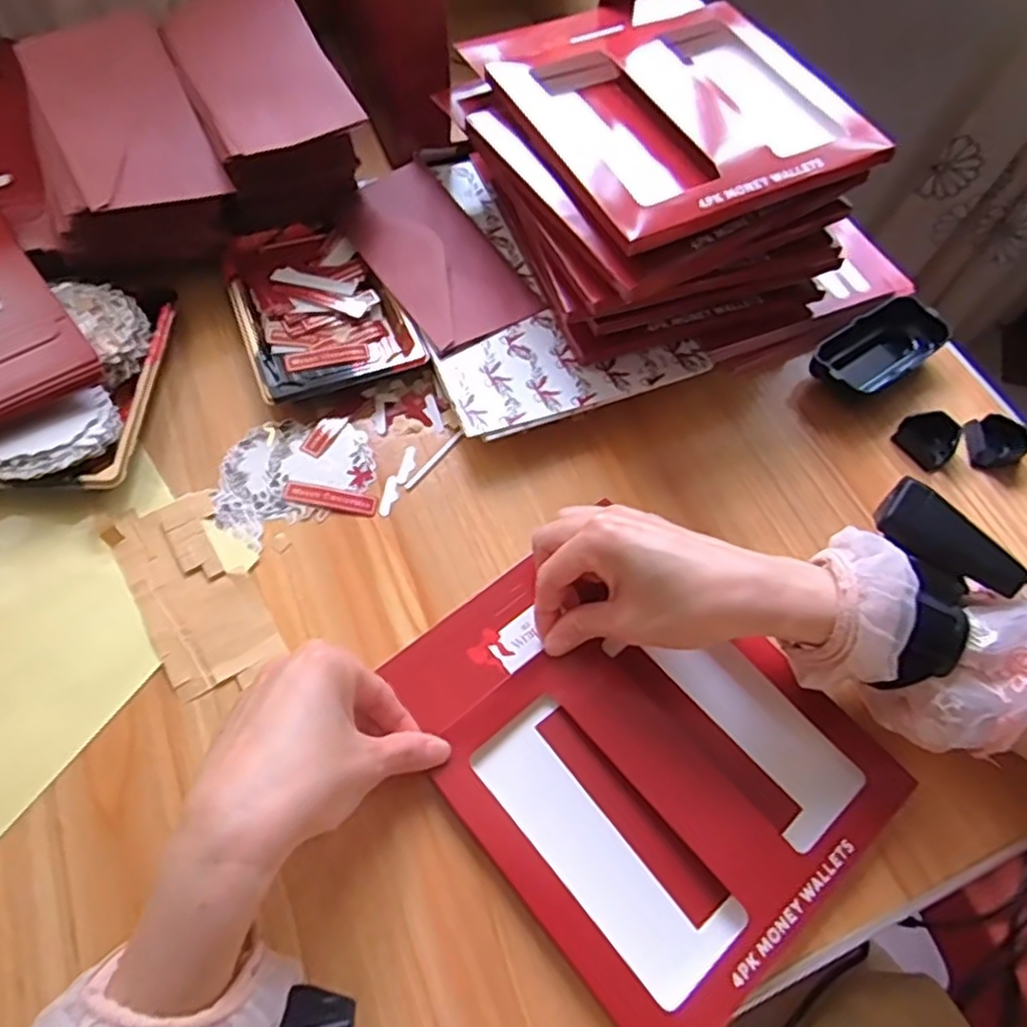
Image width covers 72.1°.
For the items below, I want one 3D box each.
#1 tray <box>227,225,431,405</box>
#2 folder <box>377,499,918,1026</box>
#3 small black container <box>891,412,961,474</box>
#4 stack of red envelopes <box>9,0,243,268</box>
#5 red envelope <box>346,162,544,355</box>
[{"bbox_3d":[-0.142,-0.148,0.516,0.111,0.030,0.149,-19,64,-14],"label":"tray"},{"bbox_3d":[0.064,0.122,0.384,0.188,0.020,0.232,-35,69,-21],"label":"folder"},{"bbox_3d":[0.292,-0.053,0.499,0.032,0.026,0.039,-37,69,-21],"label":"small black container"},{"bbox_3d":[-0.281,-0.264,0.507,0.112,0.074,0.186,-24,65,-16],"label":"stack of red envelopes"},{"bbox_3d":[-0.061,-0.195,0.523,0.089,0.010,0.173,-29,68,-20],"label":"red envelope"}]

